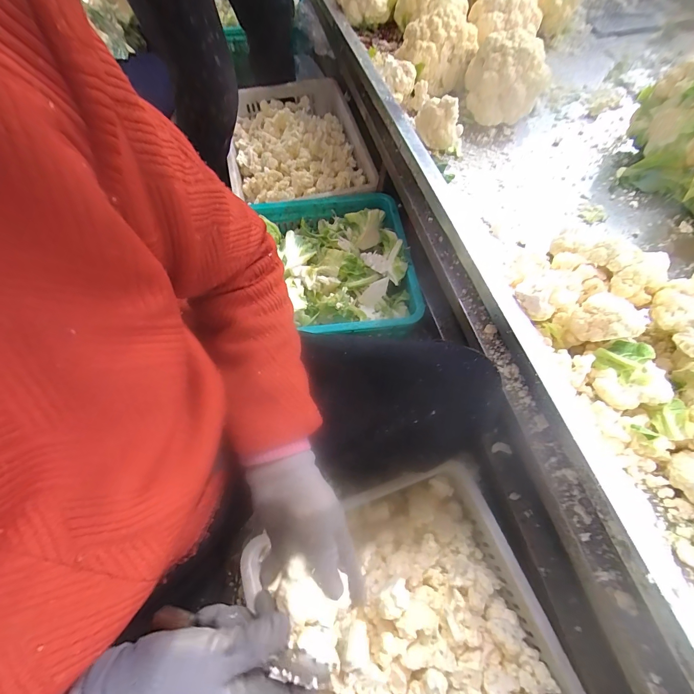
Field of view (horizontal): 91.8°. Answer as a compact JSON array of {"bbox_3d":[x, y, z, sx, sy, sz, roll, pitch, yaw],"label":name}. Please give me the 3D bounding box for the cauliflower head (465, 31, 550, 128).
[{"bbox_3d":[0.320,-0.537,0.683,0.154,0.122,0.115,15,64,7],"label":"cauliflower head"}]

